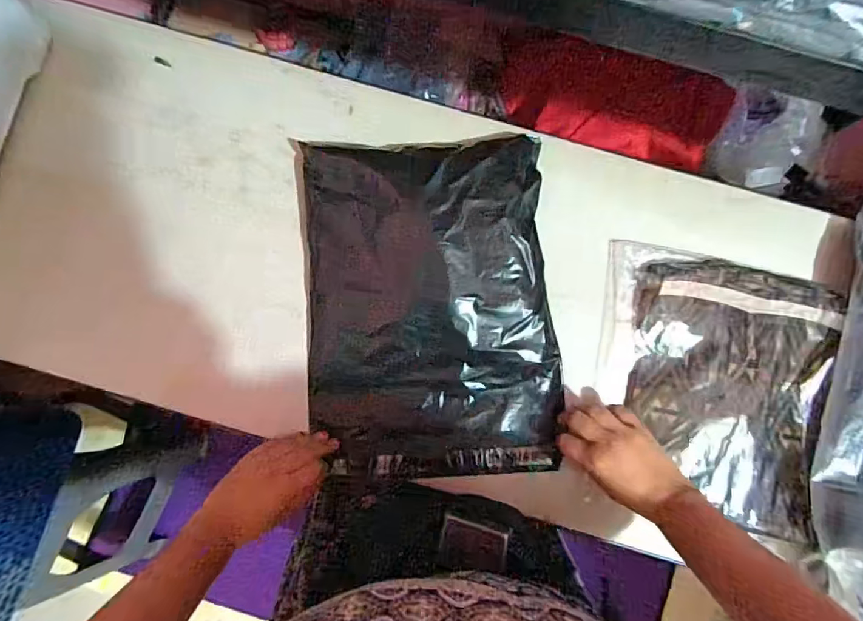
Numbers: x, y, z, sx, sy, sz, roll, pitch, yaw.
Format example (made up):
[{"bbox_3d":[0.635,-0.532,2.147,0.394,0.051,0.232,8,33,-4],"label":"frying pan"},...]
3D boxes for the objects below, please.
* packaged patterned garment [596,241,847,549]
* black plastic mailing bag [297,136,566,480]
[{"bbox_3d":[0.318,0.083,0.558,0.255,0.025,0.283,14,86,2],"label":"packaged patterned garment"},{"bbox_3d":[0.000,0.002,0.559,0.278,0.029,0.374,-2,95,2],"label":"black plastic mailing bag"}]

